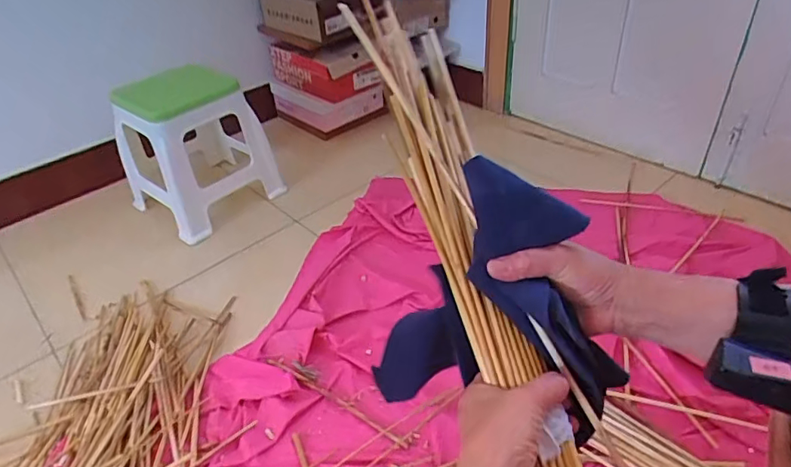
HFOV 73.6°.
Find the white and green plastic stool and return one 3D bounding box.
[{"bbox_3d":[-0.533,-0.235,1.369,0.319,0.374,0.338,-28,44,-27],"label":"white and green plastic stool"}]

